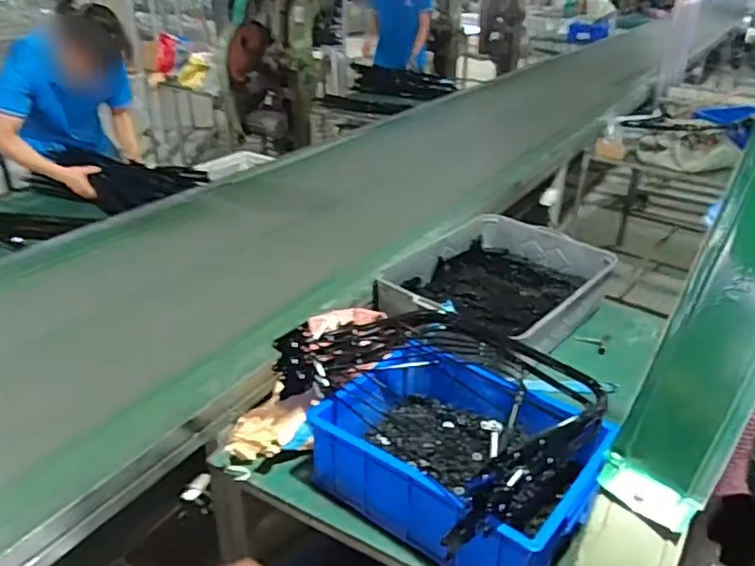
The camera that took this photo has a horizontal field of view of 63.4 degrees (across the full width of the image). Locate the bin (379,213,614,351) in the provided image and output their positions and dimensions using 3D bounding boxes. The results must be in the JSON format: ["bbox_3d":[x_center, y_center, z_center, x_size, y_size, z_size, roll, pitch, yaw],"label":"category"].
[{"bbox_3d":[0.295,0.013,1.541,0.434,0.125,0.595,21,35,31],"label":"bin"}]

